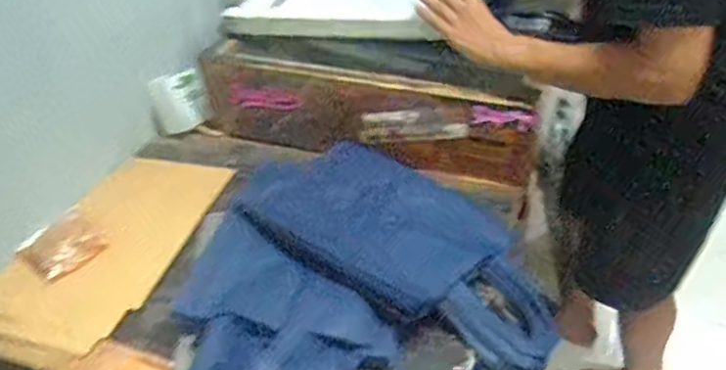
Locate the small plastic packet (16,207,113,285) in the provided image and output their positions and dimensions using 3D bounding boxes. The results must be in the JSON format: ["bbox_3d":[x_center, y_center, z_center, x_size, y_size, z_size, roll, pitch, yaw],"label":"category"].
[{"bbox_3d":[-0.461,0.092,0.998,0.109,0.009,0.116,-34,55,-29],"label":"small plastic packet"}]

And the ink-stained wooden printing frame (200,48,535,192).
[{"bbox_3d":[-0.011,-0.123,1.109,0.589,0.172,0.060,13,34,21],"label":"ink-stained wooden printing frame"}]

